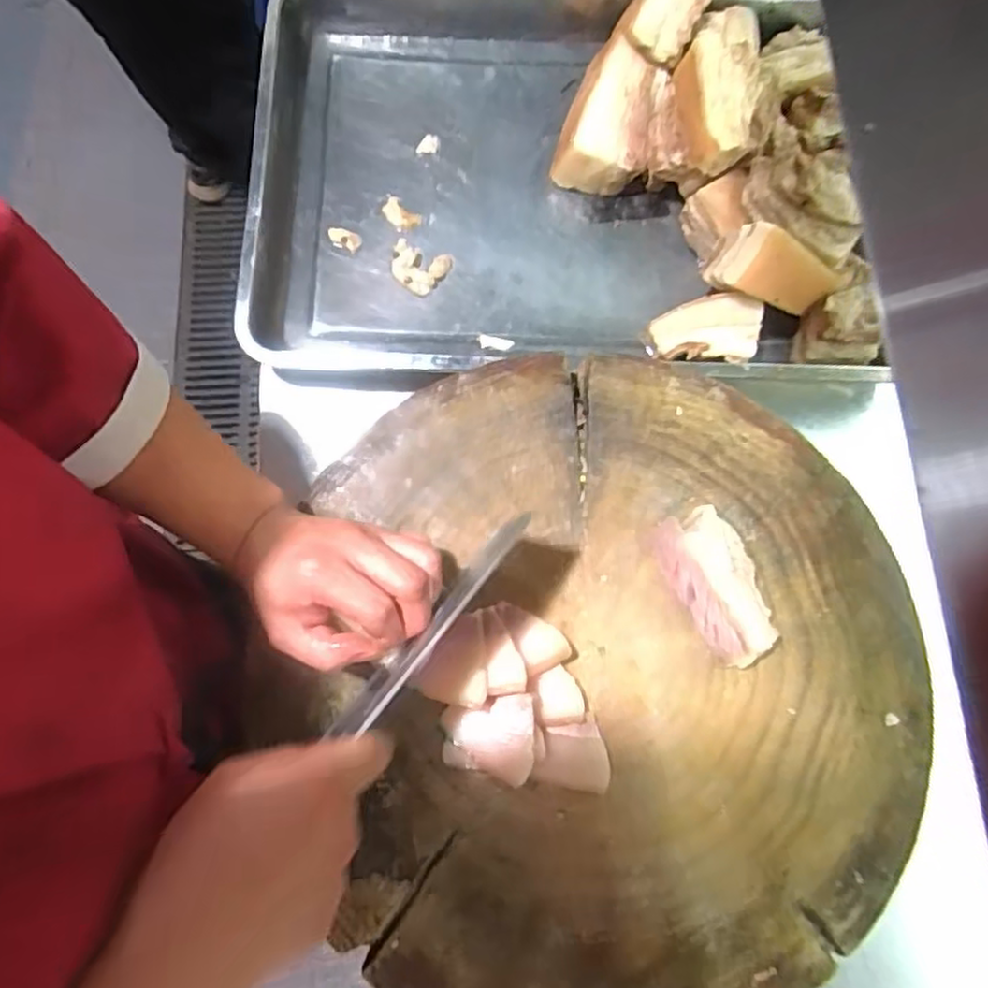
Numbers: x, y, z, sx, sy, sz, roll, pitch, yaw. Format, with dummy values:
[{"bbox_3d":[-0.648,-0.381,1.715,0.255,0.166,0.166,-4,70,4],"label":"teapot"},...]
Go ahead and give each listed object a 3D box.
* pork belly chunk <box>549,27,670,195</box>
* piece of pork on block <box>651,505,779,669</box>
[{"bbox_3d":[0.112,-0.342,0.654,0.088,0.059,0.125,17,77,3],"label":"pork belly chunk"},{"bbox_3d":[0.154,0.064,0.483,0.051,0.033,0.107,-21,77,-6],"label":"piece of pork on block"}]

